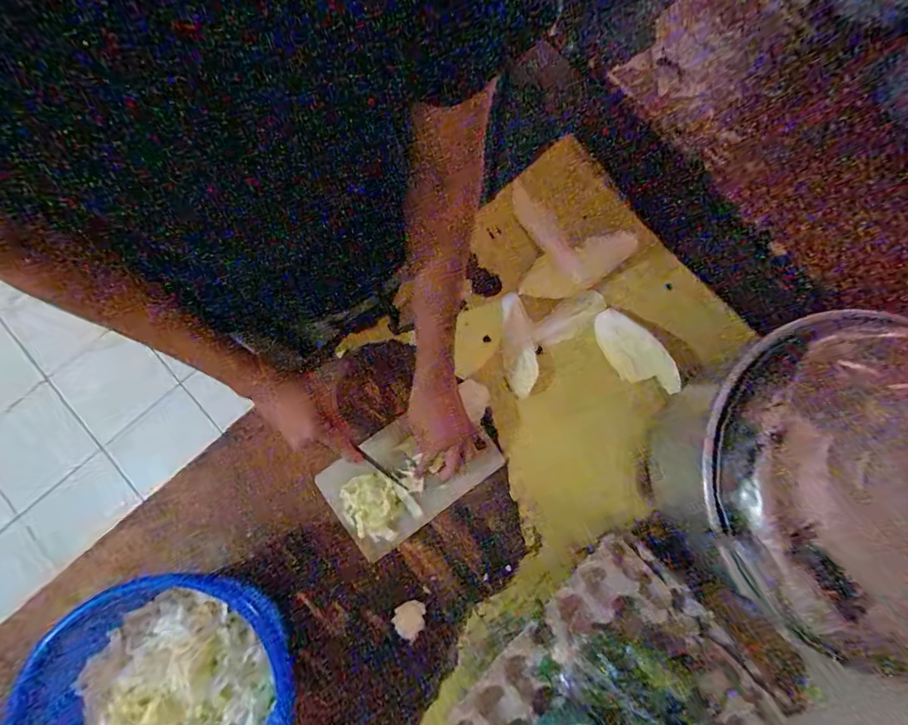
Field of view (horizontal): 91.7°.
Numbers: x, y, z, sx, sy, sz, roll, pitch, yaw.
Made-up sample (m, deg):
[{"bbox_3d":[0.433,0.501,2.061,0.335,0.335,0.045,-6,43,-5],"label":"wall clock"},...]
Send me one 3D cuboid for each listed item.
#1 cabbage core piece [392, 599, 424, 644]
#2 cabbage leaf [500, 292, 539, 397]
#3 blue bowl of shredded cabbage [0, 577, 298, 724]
[{"bbox_3d":[-0.061,0.354,0.610,0.042,0.011,0.048,37,80,6],"label":"cabbage core piece"},{"bbox_3d":[0.101,-0.029,0.685,0.050,0.015,0.160,-1,79,-1],"label":"cabbage leaf"},{"bbox_3d":[-0.325,0.394,0.496,0.260,0.124,0.238,0,79,-1],"label":"blue bowl of shredded cabbage"}]

